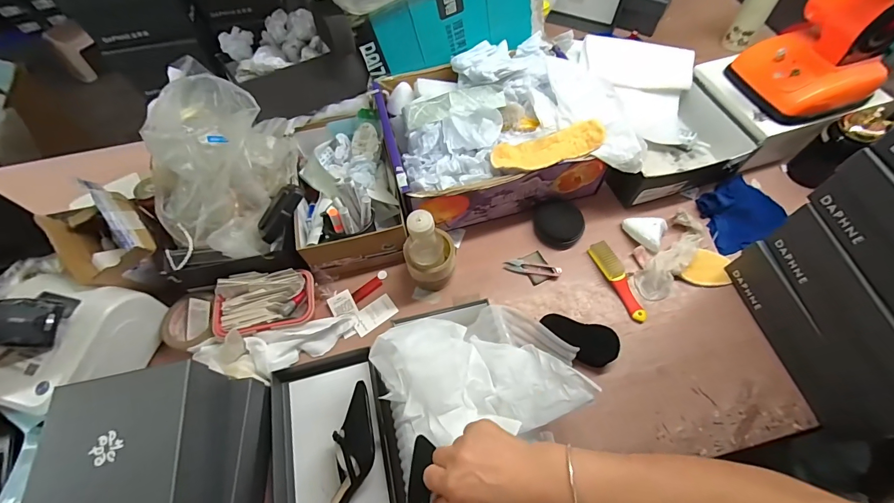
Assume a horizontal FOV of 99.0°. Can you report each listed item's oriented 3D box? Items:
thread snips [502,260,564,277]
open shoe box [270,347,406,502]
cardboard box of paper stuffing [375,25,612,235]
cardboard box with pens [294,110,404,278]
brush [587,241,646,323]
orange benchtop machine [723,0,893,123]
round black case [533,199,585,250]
[{"bbox_3d":[0.161,0.032,0.714,0.103,0.014,0.024,12,63,8],"label":"thread snips"},{"bbox_3d":[-0.157,0.298,0.552,0.175,0.100,0.311,-17,62,-7],"label":"open shoe box"},{"bbox_3d":[0.075,-0.239,0.752,0.381,0.157,0.315,-15,62,-6],"label":"cardboard box of paper stuffing"},{"bbox_3d":[-0.195,-0.125,0.734,0.178,0.144,0.312,-12,62,-5],"label":"cardboard box with pens"},{"bbox_3d":[0.313,0.049,0.688,0.035,0.028,0.155,-21,63,-10],"label":"brush"},{"bbox_3d":[0.677,-0.374,0.670,0.185,0.200,0.179,-17,62,-8],"label":"orange benchtop machine"},{"bbox_3d":[0.218,-0.055,0.749,0.083,0.034,0.099,-25,64,-11],"label":"round black case"}]

